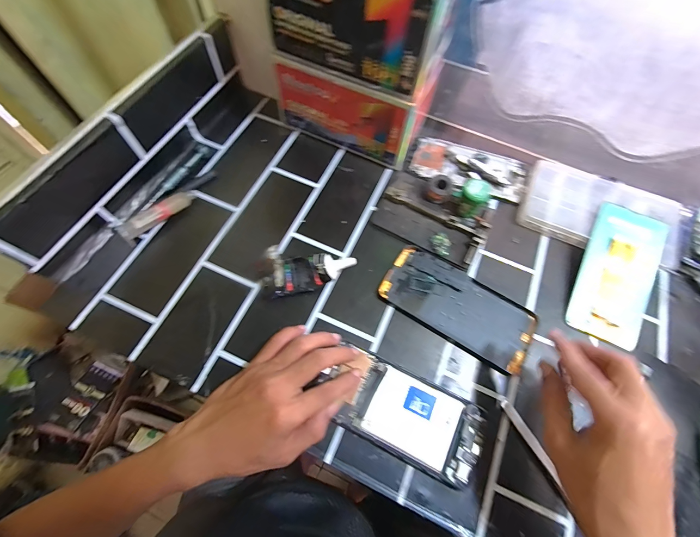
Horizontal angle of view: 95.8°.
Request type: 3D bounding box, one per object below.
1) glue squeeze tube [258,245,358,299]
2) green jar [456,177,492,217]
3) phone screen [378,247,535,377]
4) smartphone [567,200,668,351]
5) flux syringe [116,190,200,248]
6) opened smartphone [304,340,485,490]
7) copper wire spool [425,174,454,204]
[{"bbox_3d":[-0.045,0.000,0.341,0.098,0.030,0.047,-11,67,-8],"label":"glue squeeze tube"},{"bbox_3d":[0.144,-0.081,0.376,0.030,0.046,0.031,32,68,11],"label":"green jar"},{"bbox_3d":[0.116,0.040,0.344,0.162,0.004,0.077,30,68,10],"label":"phone screen"},{"bbox_3d":[0.299,0.004,0.353,0.074,0.008,0.156,23,81,9],"label":"smartphone"},{"bbox_3d":[-0.217,-0.063,0.359,0.017,0.022,0.089,39,70,14],"label":"flux syringe"},{"bbox_3d":[0.046,0.132,0.296,0.153,0.011,0.070,26,72,7],"label":"opened smartphone"},{"bbox_3d":[0.111,-0.097,0.395,0.027,0.027,0.033,29,67,10],"label":"copper wire spool"}]

